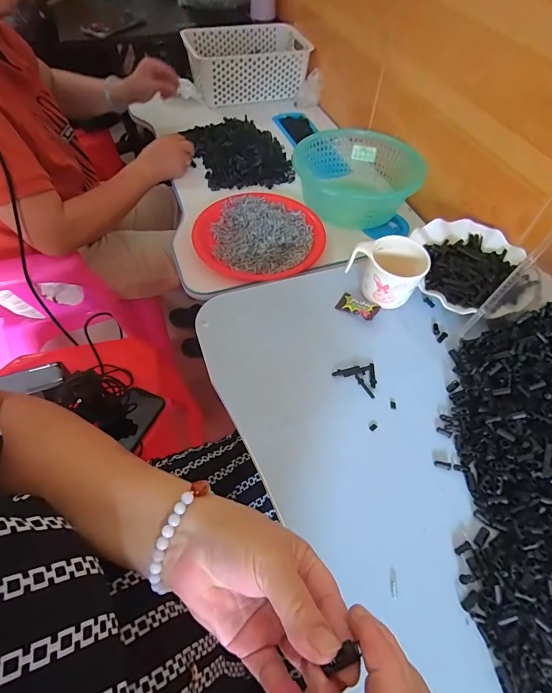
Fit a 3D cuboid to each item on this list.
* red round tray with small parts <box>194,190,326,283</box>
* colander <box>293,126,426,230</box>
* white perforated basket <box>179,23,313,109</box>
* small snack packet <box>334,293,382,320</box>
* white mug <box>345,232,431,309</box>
[{"bbox_3d":[-0.025,-0.203,0.666,0.219,0.031,0.229,1,56,-2],"label":"red round tray with small parts"},{"bbox_3d":[0.147,-0.327,0.720,0.209,0.081,0.211,-4,56,-5],"label":"colander"},{"bbox_3d":[-0.077,-0.738,0.976,0.286,0.106,0.218,-20,59,-15],"label":"white perforated basket"},{"bbox_3d":[0.111,-0.053,0.504,0.053,0.018,0.027,31,60,17],"label":"small snack packet"},{"bbox_3d":[0.147,-0.104,0.499,0.097,0.060,0.073,27,59,15],"label":"white mug"}]

